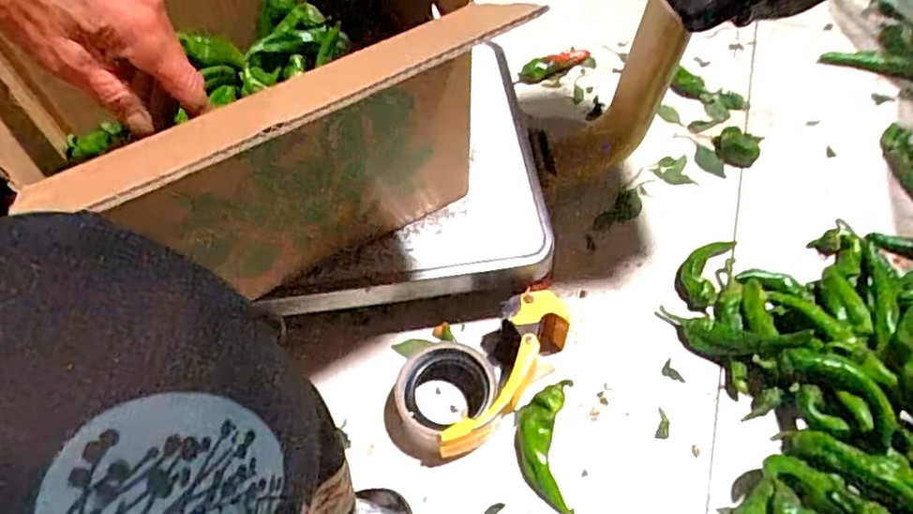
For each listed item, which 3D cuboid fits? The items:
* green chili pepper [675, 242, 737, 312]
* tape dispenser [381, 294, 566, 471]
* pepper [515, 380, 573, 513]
[{"bbox_3d":[0.245,0.009,0.632,0.040,0.021,0.096,24,63,15],"label":"green chili pepper"},{"bbox_3d":[0.016,0.100,0.556,0.085,0.062,0.173,38,68,22],"label":"tape dispenser"},{"bbox_3d":[0.074,0.161,0.540,0.045,0.022,0.106,2,60,3],"label":"pepper"}]

